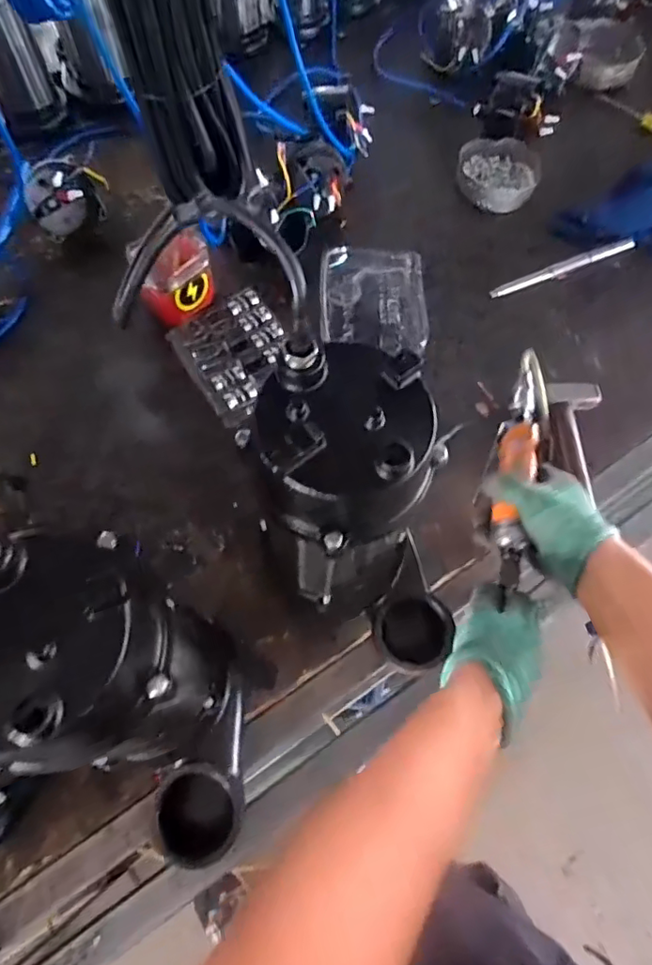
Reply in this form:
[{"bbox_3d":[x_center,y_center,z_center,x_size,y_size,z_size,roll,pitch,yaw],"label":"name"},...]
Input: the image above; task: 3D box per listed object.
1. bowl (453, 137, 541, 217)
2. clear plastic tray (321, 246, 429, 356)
[{"bbox_3d":[0.275,-0.500,0.882,0.128,0.039,0.135,1,66,-2],"label":"bowl"},{"bbox_3d":[0.067,-0.254,0.773,0.143,0.033,0.158,1,66,-2],"label":"clear plastic tray"}]

